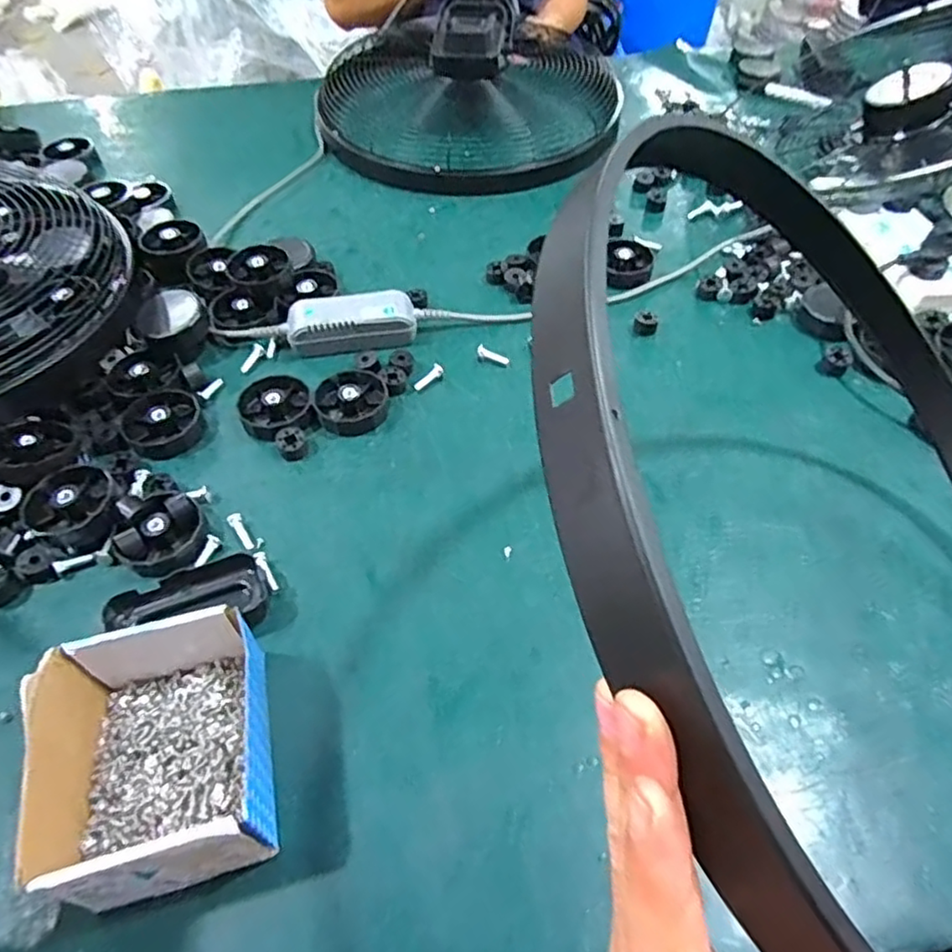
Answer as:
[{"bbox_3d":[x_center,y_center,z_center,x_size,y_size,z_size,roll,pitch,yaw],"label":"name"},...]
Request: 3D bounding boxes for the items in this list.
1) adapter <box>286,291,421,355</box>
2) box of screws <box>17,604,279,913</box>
[{"bbox_3d":[-0.123,-0.154,0.646,0.129,0.034,0.057,-6,51,-5],"label":"adapter"},{"bbox_3d":[-0.183,0.158,0.382,0.120,0.069,0.151,-16,53,-13],"label":"box of screws"}]

